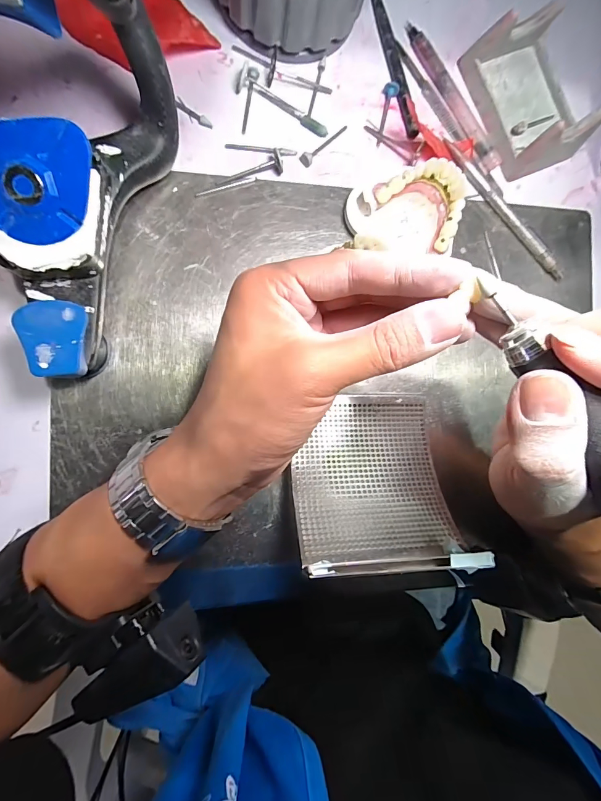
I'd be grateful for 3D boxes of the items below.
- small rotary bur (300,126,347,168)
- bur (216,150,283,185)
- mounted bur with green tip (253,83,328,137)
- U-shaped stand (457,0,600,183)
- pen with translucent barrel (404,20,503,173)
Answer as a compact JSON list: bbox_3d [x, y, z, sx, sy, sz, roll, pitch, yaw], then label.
[{"bbox_3d":[0.018,-0.183,0.258,0.044,0.006,0.008,-44,96,-7],"label":"small rotary bur"},{"bbox_3d":[-0.034,-0.156,0.247,0.046,0.010,0.010,-24,93,-9],"label":"bur"},{"bbox_3d":[-0.006,-0.205,0.256,0.058,0.005,0.008,32,85,-8],"label":"mounted bur with green tip"},{"bbox_3d":[0.172,-0.224,0.266,0.069,0.037,0.097,-21,93,-9],"label":"U-shaped stand"},{"bbox_3d":[0.114,-0.227,0.271,0.013,0.005,0.119,-34,95,-8],"label":"pen with translucent barrel"}]

